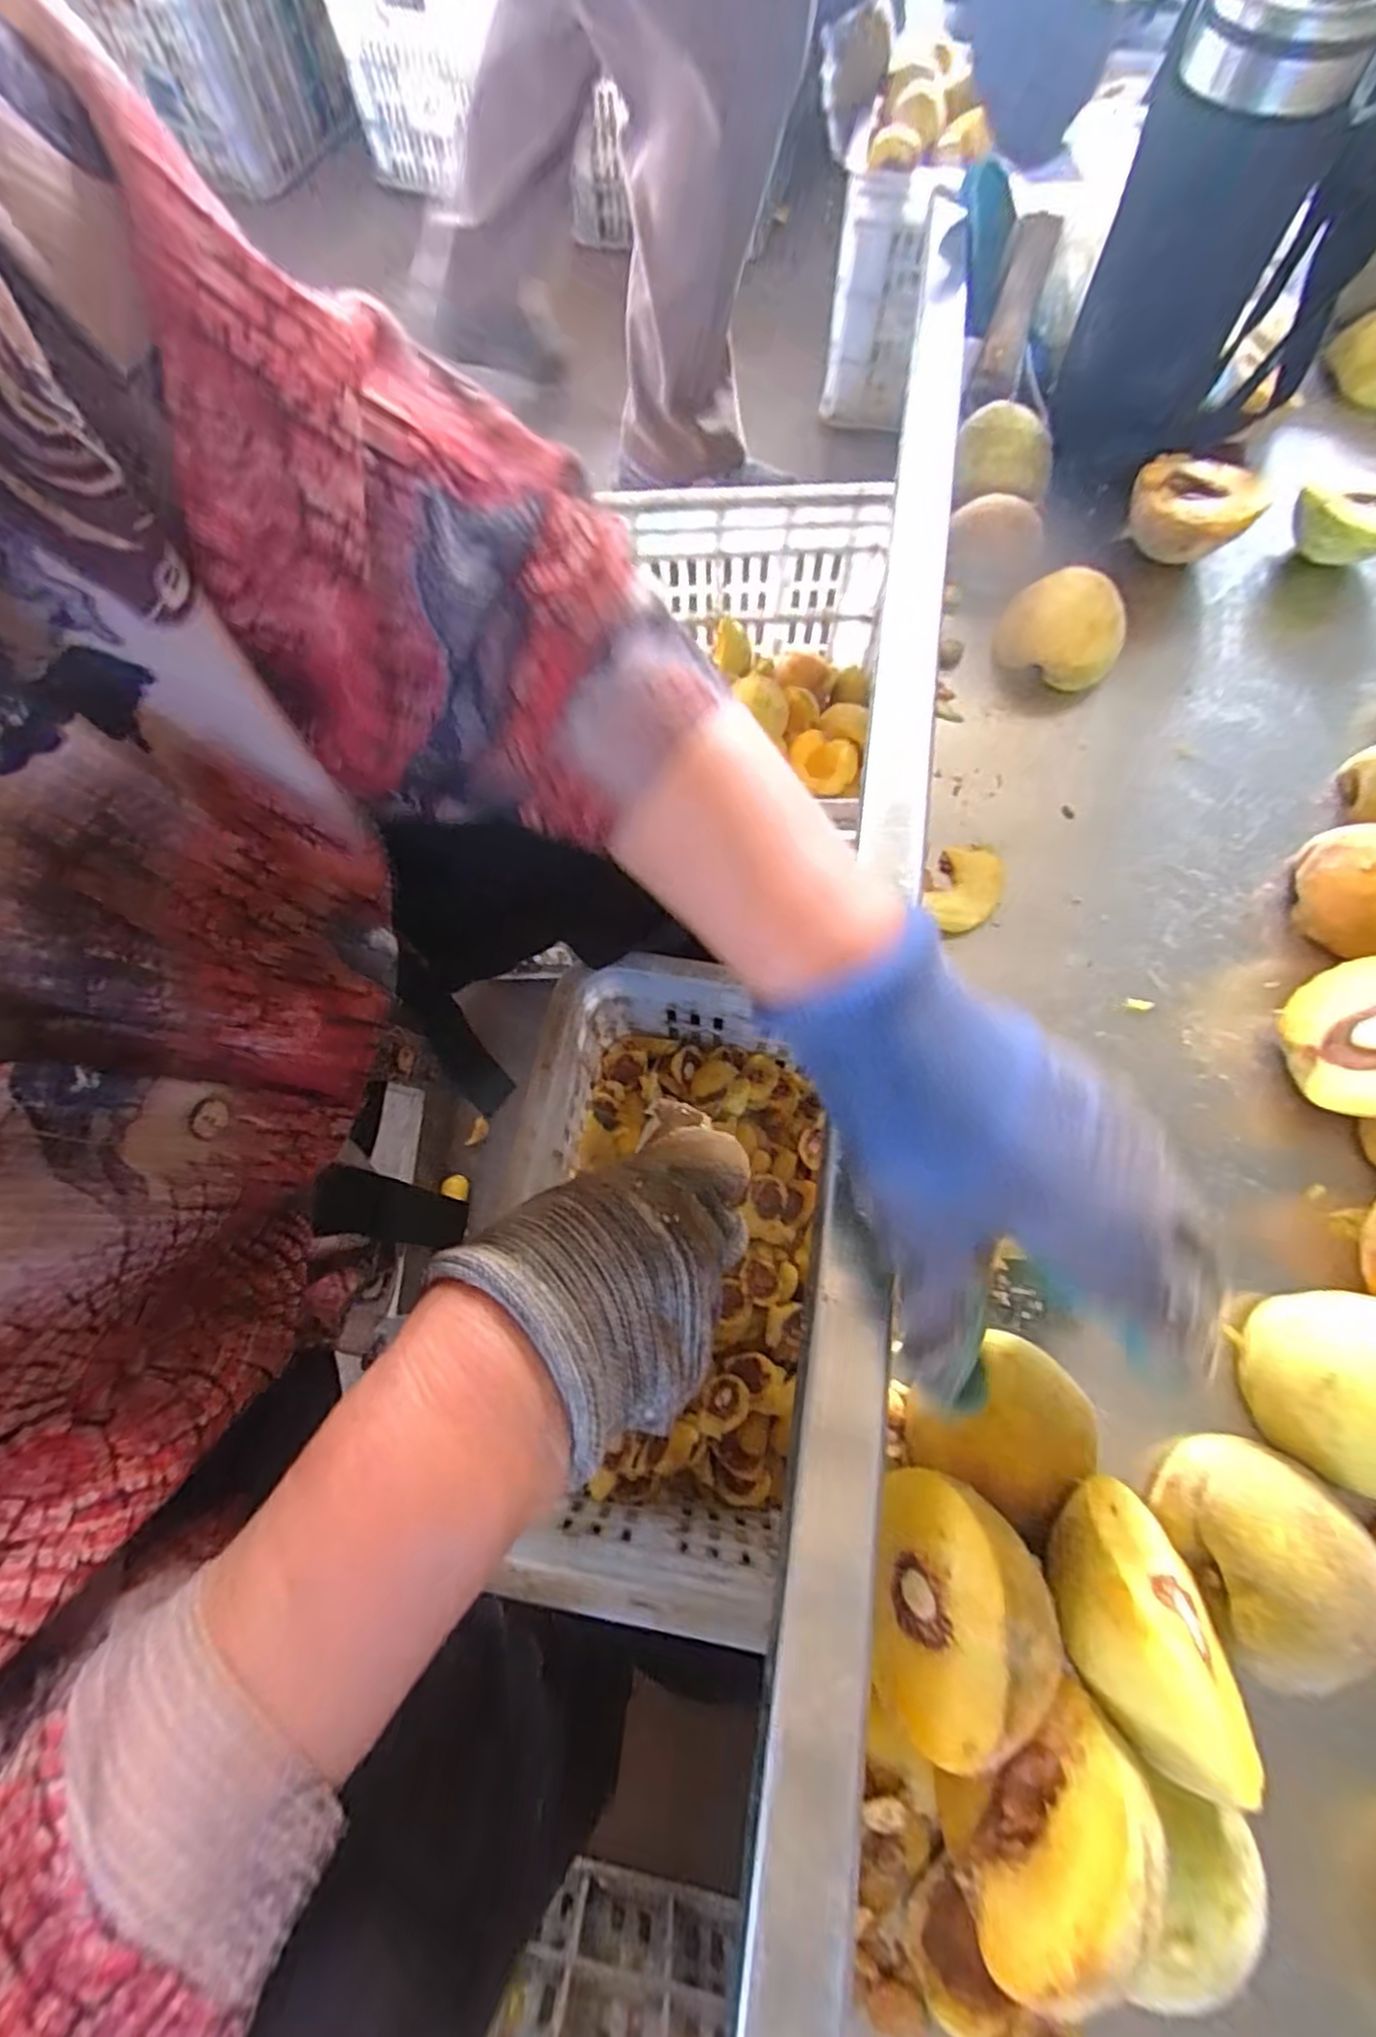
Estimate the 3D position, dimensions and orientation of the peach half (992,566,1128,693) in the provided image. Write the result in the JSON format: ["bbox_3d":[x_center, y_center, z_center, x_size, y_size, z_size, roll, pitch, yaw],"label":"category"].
[{"bbox_3d":[0.201,-0.209,0.387,0.063,0.039,0.049,36,73,14],"label":"peach half"}]

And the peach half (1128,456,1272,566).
[{"bbox_3d":[0.285,-0.288,0.413,0.065,0.043,0.067,18,70,8],"label":"peach half"}]

